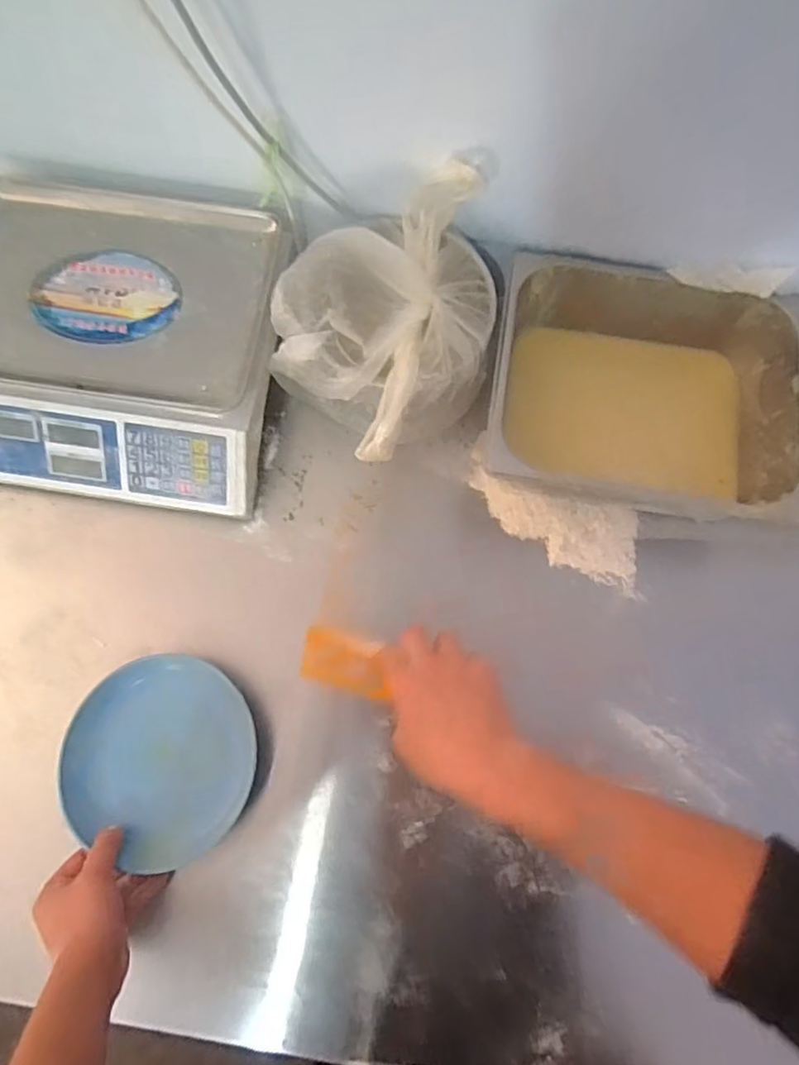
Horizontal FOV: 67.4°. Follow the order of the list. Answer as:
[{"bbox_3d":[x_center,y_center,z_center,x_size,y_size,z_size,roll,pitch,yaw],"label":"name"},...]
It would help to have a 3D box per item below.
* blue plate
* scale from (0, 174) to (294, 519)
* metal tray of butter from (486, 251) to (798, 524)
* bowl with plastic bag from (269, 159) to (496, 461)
[{"bbox_3d":[-0.232,0.218,0.582,0.185,0.029,0.186,0,76,-1],"label":"blue plate"},{"bbox_3d":[-0.302,-0.201,0.653,0.337,0.128,0.316,8,76,1],"label":"scale"},{"bbox_3d":[0.261,-0.142,0.673,0.324,0.139,0.267,8,76,1],"label":"metal tray of butter"},{"bbox_3d":[-0.004,-0.204,0.631,0.240,0.183,0.201,-42,80,-10],"label":"bowl with plastic bag"}]

